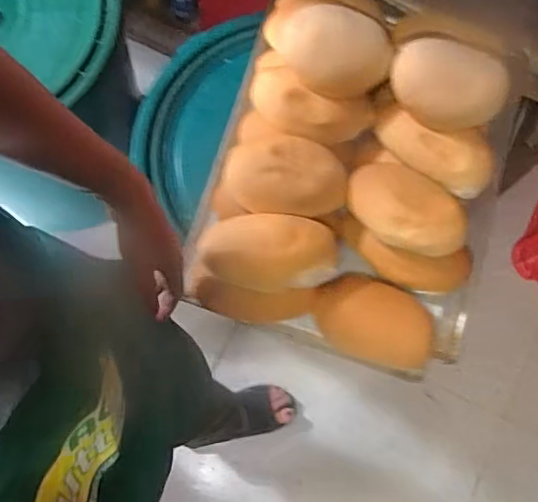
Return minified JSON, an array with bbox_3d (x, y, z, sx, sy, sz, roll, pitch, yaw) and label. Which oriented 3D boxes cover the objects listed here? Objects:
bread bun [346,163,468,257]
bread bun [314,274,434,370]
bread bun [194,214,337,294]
[{"bbox_3d":[0.159,-0.049,0.656,0.140,0.043,0.082,31,76,6],"label":"bread bun"},{"bbox_3d":[0.129,0.083,0.688,0.147,0.063,0.091,15,75,2],"label":"bread bun"},{"bbox_3d":[-0.002,-0.003,0.636,0.149,0.051,0.082,1,75,-2],"label":"bread bun"}]

